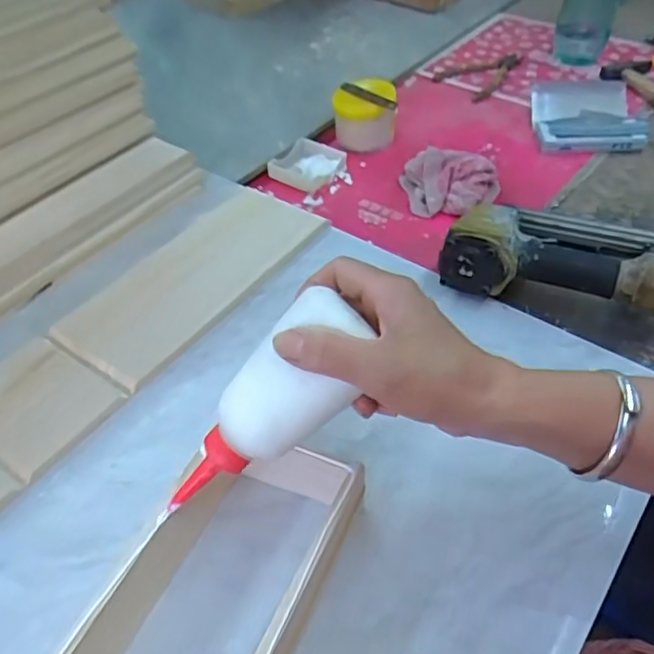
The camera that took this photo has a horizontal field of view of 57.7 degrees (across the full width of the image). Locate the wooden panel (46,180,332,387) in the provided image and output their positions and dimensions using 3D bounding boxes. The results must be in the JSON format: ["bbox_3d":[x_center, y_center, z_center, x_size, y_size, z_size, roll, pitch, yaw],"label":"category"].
[{"bbox_3d":[-0.128,-0.053,0.587,0.130,0.012,0.269,29,55,25],"label":"wooden panel"}]

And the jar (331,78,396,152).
[{"bbox_3d":[0.049,-0.272,0.767,0.083,0.072,0.073,0,47,2],"label":"jar"}]

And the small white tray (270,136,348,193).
[{"bbox_3d":[-0.023,-0.202,0.738,0.080,0.020,0.076,18,50,17],"label":"small white tray"}]

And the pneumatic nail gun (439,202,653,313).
[{"bbox_3d":[0.237,-0.077,0.552,0.233,0.063,0.157,14,49,14],"label":"pneumatic nail gun"}]

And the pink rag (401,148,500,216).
[{"bbox_3d":[0.138,-0.162,0.676,0.107,0.054,0.075,10,49,11],"label":"pink rag"}]

